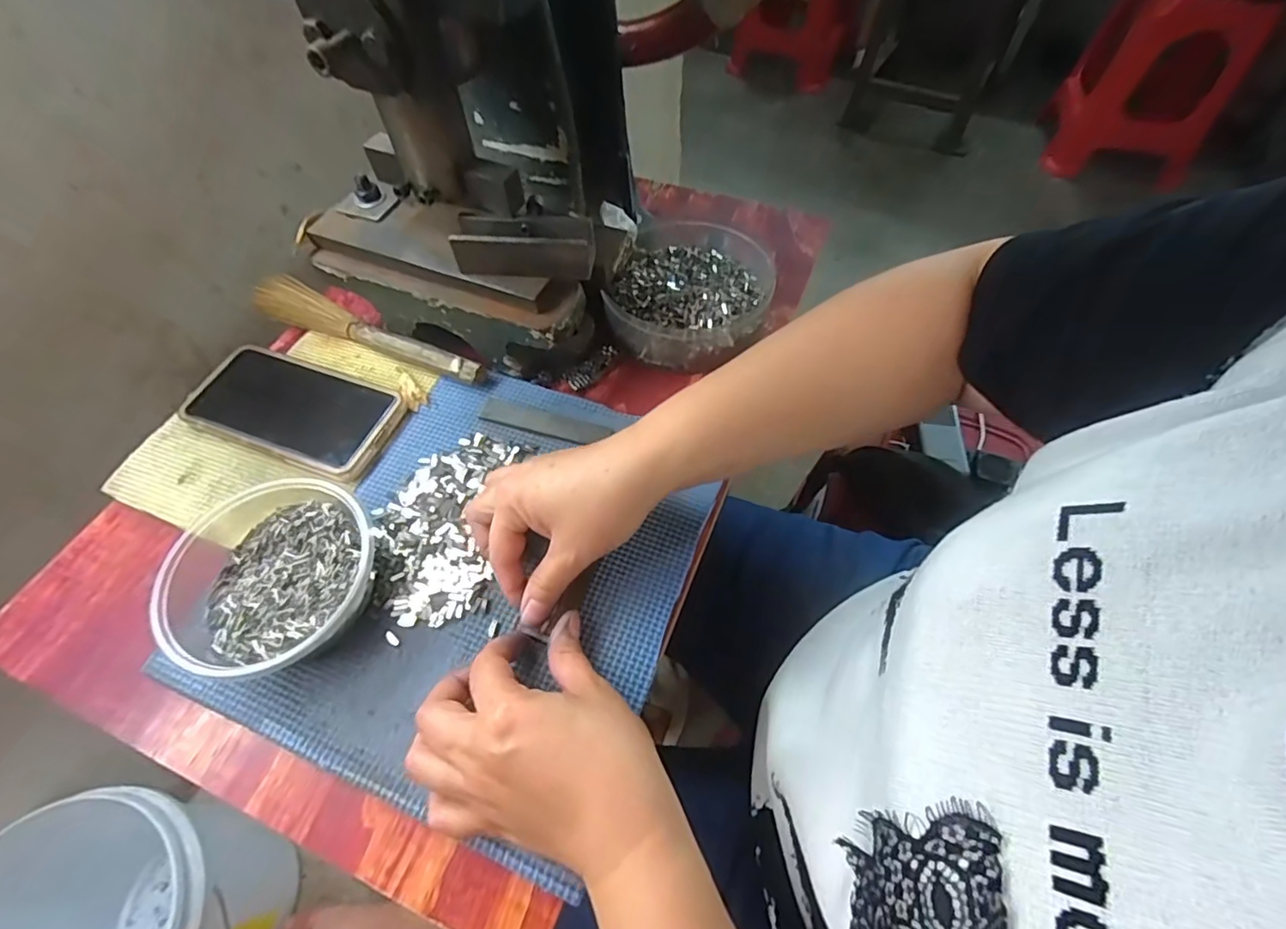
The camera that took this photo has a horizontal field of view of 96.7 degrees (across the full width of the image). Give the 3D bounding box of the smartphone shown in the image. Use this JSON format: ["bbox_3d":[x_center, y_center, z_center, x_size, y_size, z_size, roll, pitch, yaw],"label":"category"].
[{"bbox_3d":[-0.258,-0.041,0.422,0.156,0.010,0.077,18,60,13],"label":"smartphone"}]

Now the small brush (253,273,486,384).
[{"bbox_3d":[-0.223,-0.110,0.457,0.226,0.019,0.036,23,61,15],"label":"small brush"}]

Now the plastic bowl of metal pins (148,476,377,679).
[{"bbox_3d":[-0.210,0.067,0.334,0.105,0.051,0.112,-1,57,1],"label":"plastic bowl of metal pins"}]

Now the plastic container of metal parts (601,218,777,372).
[{"bbox_3d":[0.042,-0.145,0.469,0.127,0.038,0.154,16,59,11],"label":"plastic container of metal parts"}]

